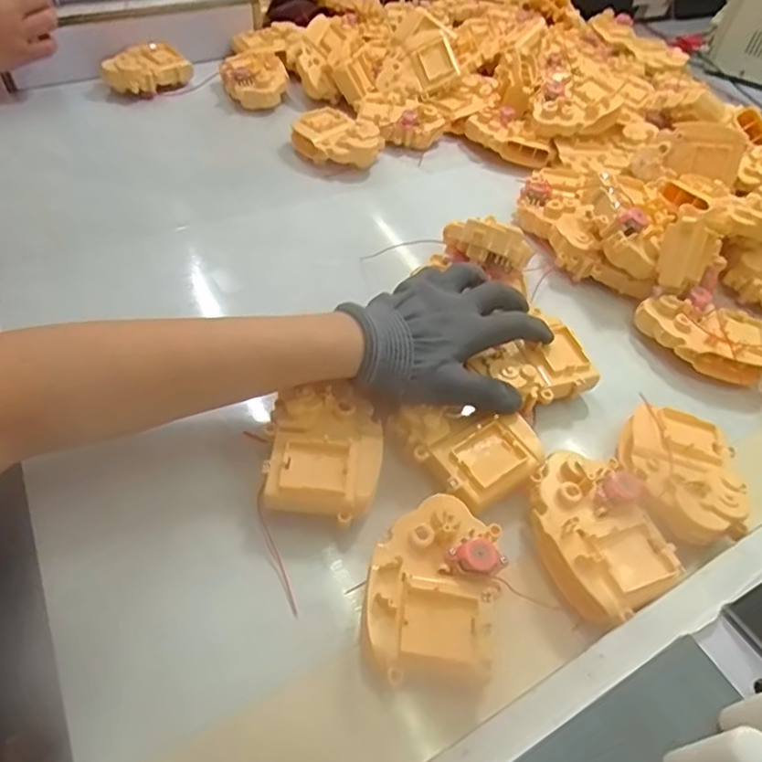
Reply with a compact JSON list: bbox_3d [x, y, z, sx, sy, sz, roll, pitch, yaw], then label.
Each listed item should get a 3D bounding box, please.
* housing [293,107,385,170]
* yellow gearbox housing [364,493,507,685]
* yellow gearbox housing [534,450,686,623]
[{"bbox_3d":[-0.044,-0.262,0.625,0.091,0.036,0.068,34,55,21],"label":"housing"},{"bbox_3d":[0.029,0.115,0.315,0.072,0.035,0.099,15,50,7],"label":"yellow gearbox housing"},{"bbox_3d":[0.128,0.091,0.346,0.065,0.041,0.094,-18,54,-20],"label":"yellow gearbox housing"}]

